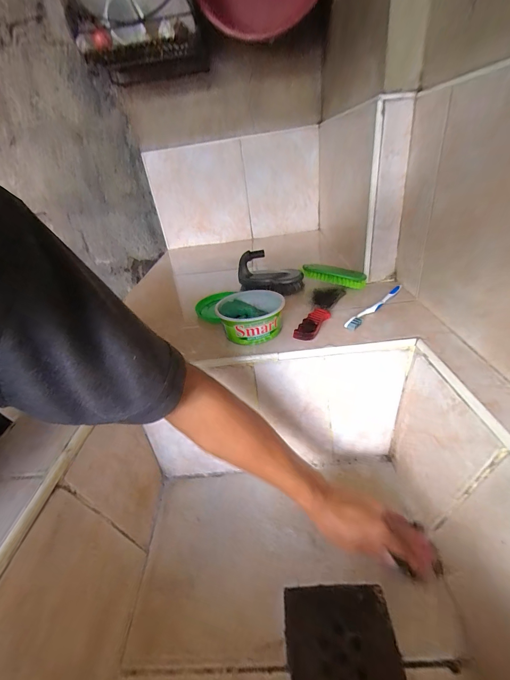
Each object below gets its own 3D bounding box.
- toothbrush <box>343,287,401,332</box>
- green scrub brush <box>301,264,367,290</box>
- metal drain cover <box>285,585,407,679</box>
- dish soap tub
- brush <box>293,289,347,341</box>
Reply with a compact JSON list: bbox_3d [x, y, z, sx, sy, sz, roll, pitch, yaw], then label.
[{"bbox_3d":[0.206,-0.059,0.515,0.167,0.017,0.016,-32,38,-34],"label":"toothbrush"},{"bbox_3d":[0.159,-0.132,0.611,0.125,0.026,0.041,16,36,13],"label":"green scrub brush"},{"bbox_3d":[0.086,0.306,0.296,0.105,0.008,0.102,-6,31,3],"label":"metal drain cover"},{"bbox_3d":[-0.006,-0.038,0.498,0.102,0.049,0.107,-6,31,3],"label":"dish soap tub"},{"bbox_3d":[0.110,-0.051,0.523,0.045,0.022,0.195,10,35,27],"label":"brush"}]

